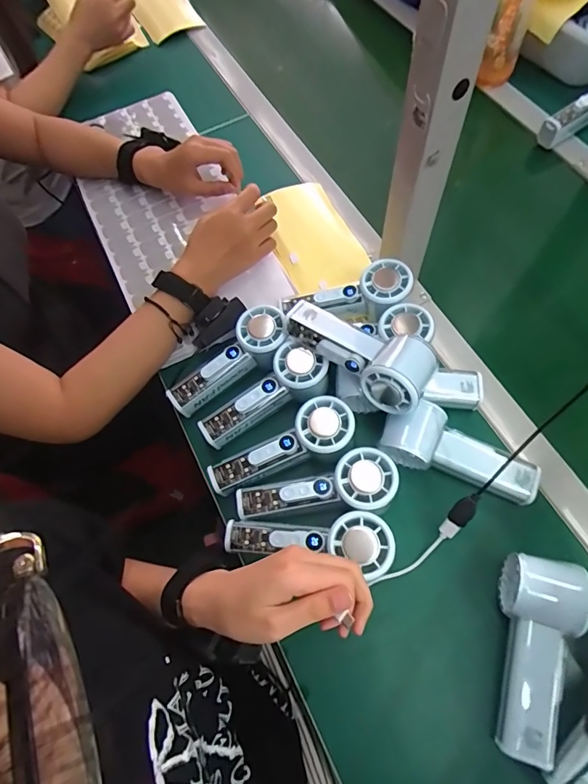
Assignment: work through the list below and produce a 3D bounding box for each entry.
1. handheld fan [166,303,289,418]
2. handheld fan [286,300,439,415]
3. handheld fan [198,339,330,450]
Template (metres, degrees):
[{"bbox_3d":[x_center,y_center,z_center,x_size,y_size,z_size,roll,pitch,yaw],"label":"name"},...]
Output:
[{"bbox_3d":[-0.068,-0.032,0.488,0.150,0.043,0.054,-40,68,3],"label":"handheld fan"},{"bbox_3d":[0.060,-0.038,0.436,0.148,0.051,0.063,27,69,15],"label":"handheld fan"},{"bbox_3d":[-0.030,0.007,0.472,0.143,0.034,0.061,-35,67,3],"label":"handheld fan"}]

